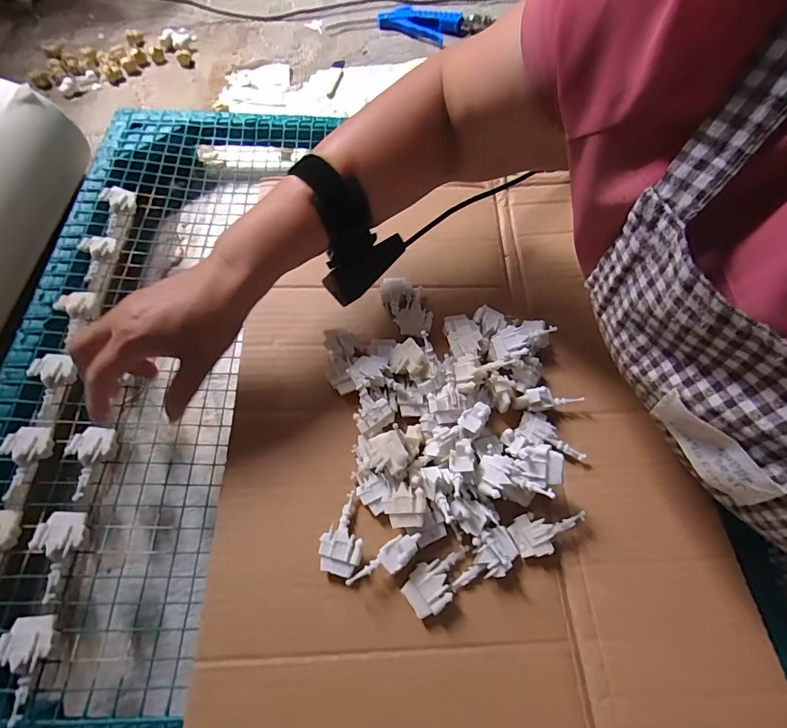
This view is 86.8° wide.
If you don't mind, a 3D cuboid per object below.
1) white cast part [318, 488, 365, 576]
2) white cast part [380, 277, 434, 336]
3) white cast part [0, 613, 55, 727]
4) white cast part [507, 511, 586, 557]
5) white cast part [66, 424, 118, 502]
[{"bbox_3d":[-0.034,0.119,0.294,0.028,0.017,0.054,9,64,2],"label":"white cast part"},{"bbox_3d":[0.012,-0.053,0.379,0.036,0.014,0.060,-17,66,-10],"label":"white cast part"},{"bbox_3d":[-0.222,0.183,0.253,0.026,0.019,0.053,-16,66,-10],"label":"white cast part"},{"bbox_3d":[0.111,0.120,0.302,0.053,0.015,0.028,-17,66,-10],"label":"white cast part"},{"bbox_3d":[-0.230,0.073,0.311,0.027,0.013,0.053,4,64,0],"label":"white cast part"}]

